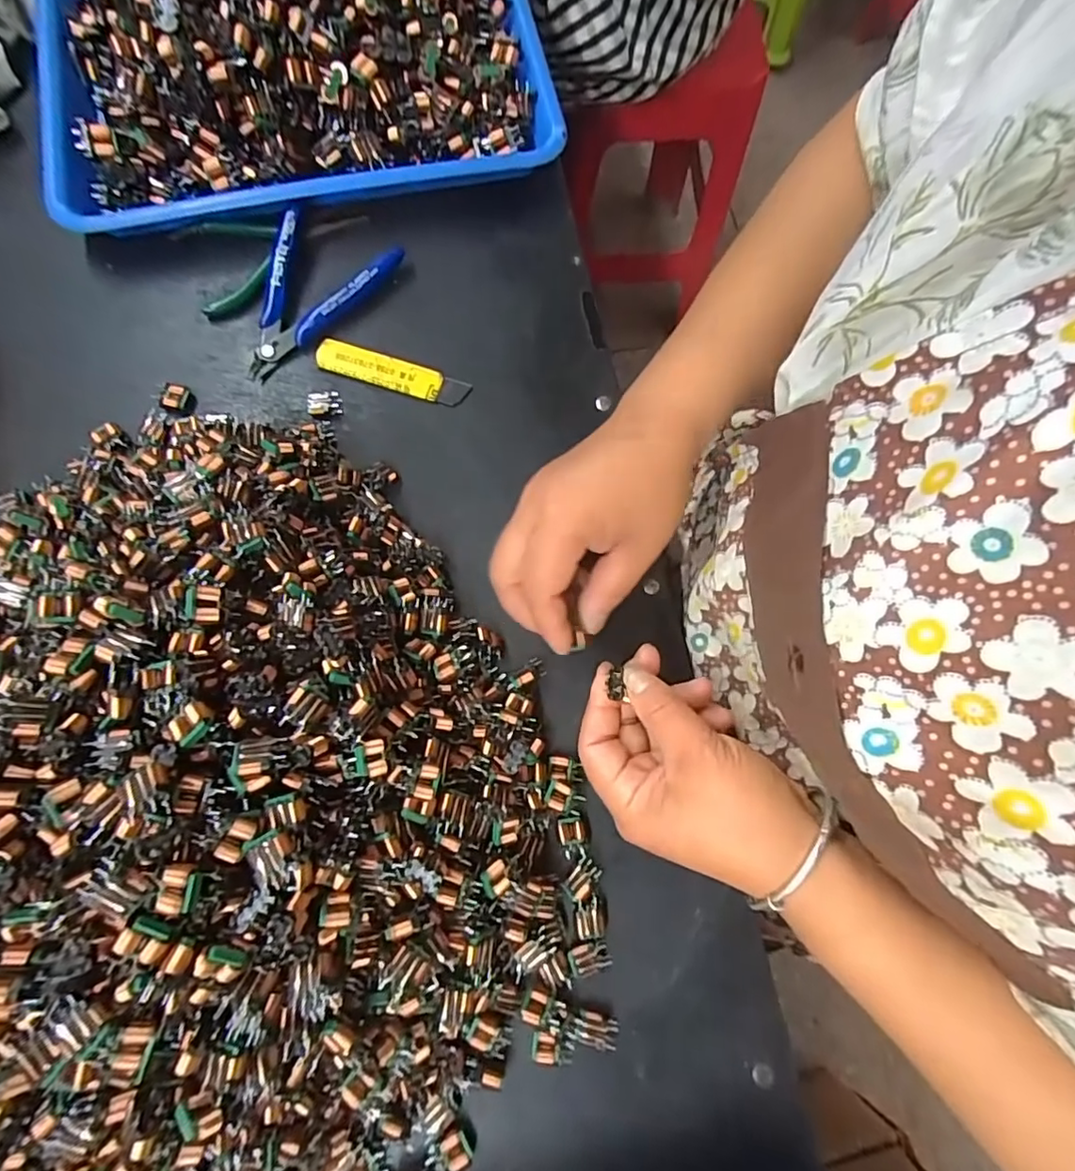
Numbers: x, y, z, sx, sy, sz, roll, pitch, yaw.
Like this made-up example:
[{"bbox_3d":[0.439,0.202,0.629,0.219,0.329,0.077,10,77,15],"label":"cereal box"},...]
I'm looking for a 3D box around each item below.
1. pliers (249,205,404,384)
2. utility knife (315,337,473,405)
[{"bbox_3d":[-0.146,-0.182,0.362,0.072,0.022,0.113,24,76,2],"label":"pliers"},{"bbox_3d":[-0.092,-0.135,0.360,0.096,0.008,0.022,18,76,1],"label":"utility knife"}]

